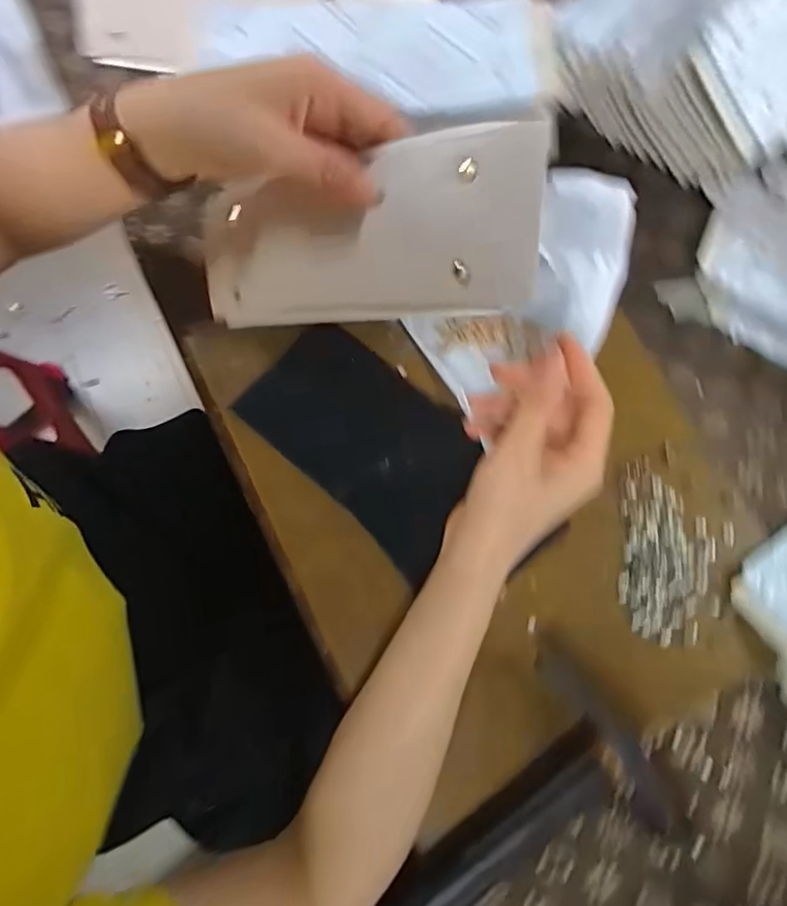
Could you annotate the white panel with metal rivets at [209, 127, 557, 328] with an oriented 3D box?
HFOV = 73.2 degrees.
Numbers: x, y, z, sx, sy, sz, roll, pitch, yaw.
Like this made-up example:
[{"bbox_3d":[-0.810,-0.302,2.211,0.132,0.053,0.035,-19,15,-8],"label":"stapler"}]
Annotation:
[{"bbox_3d":[-0.031,-0.121,0.305,0.232,0.011,0.086,5,102,33],"label":"white panel with metal rivets"}]

